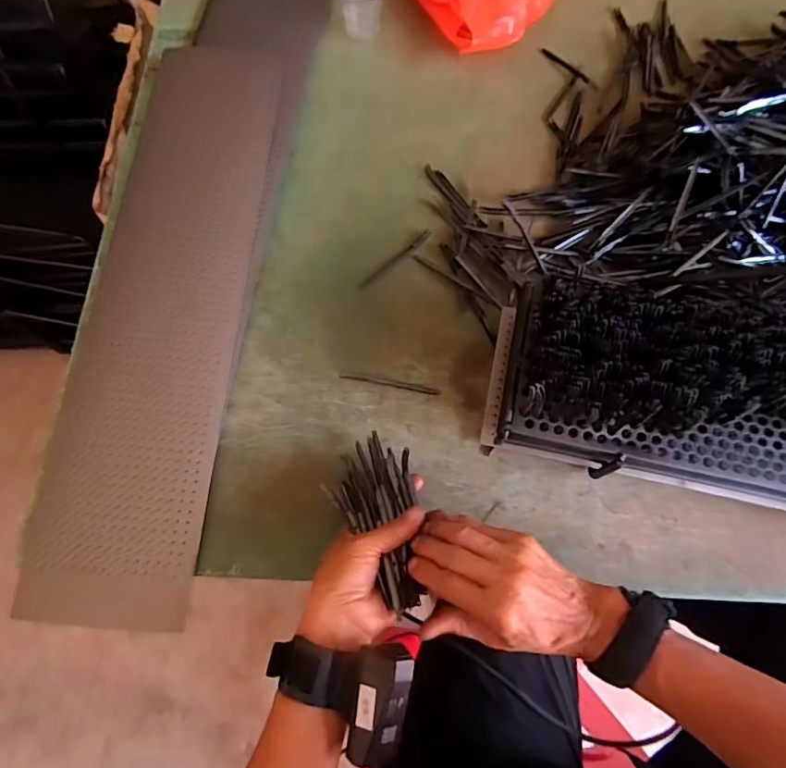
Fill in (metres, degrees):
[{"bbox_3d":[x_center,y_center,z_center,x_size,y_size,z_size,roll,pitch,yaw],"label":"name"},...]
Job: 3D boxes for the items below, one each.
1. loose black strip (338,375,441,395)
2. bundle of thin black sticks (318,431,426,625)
[{"bbox_3d":[-0.003,-0.001,0.503,0.097,0.004,0.006,11,71,2],"label":"loose black strip"},{"bbox_3d":[-0.012,0.104,0.416,0.069,0.026,0.144,-11,57,-6],"label":"bundle of thin black sticks"}]

